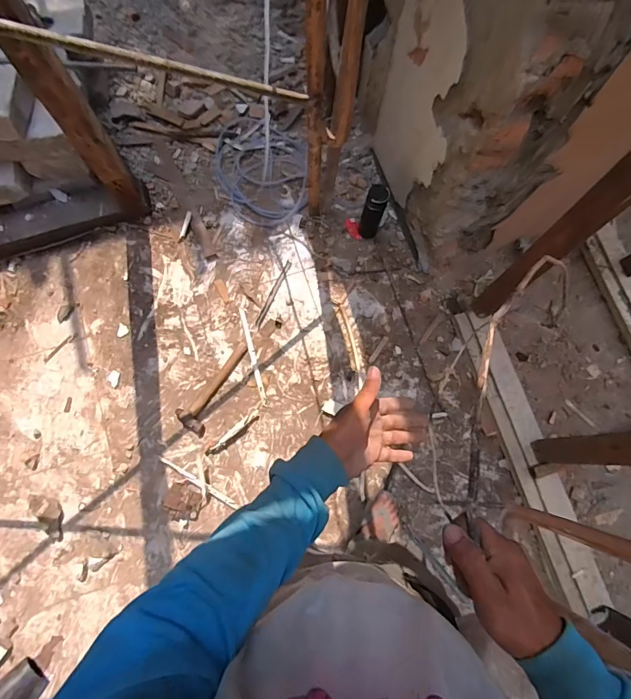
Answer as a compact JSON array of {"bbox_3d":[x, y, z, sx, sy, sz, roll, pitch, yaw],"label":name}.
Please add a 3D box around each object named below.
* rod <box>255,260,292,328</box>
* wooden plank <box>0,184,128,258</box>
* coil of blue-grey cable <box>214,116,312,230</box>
[{"bbox_3d":[-0.148,-0.196,1.491,0.020,0.008,0.261,25,77,5],"label":"rod"},{"bbox_3d":[-1.159,-0.387,1.490,0.944,0.074,0.163,-19,77,-5],"label":"wooden plank"},{"bbox_3d":[-0.204,-0.686,1.600,0.348,0.032,0.461,1,76,-1],"label":"coil of blue-grey cable"}]

